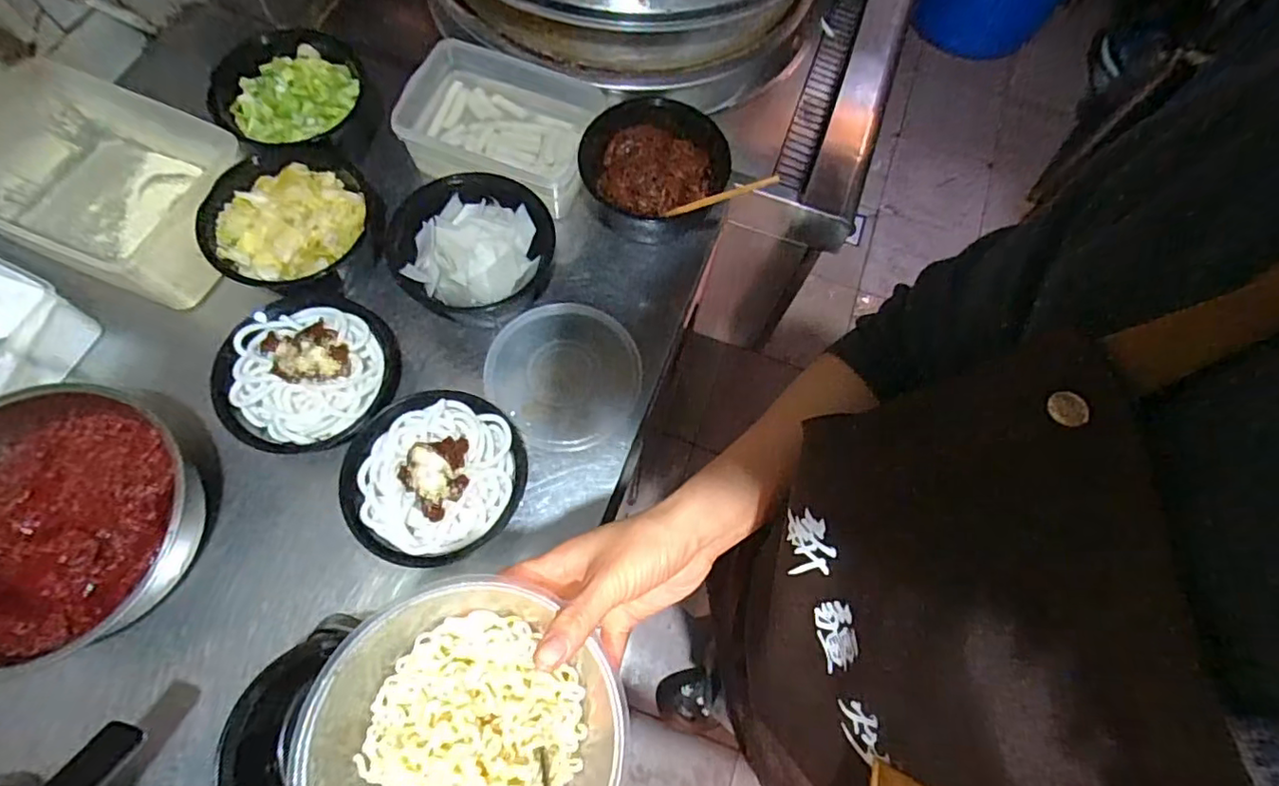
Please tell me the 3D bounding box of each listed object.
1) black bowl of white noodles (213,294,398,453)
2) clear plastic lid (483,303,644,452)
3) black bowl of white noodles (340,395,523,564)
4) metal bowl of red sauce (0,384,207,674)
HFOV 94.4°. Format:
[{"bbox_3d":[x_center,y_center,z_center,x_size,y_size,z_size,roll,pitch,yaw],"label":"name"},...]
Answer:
[{"bbox_3d":[-0.347,-0.019,0.616,0.164,0.060,0.157,1,70,-2],"label":"black bowl of white noodles"},{"bbox_3d":[-0.080,-0.025,0.668,0.168,0.013,0.164,-38,75,-15],"label":"clear plastic lid"},{"bbox_3d":[-0.202,0.084,0.590,0.170,0.064,0.162,1,70,-2],"label":"black bowl of white noodles"},{"bbox_3d":[-0.533,0.117,0.539,0.218,0.073,0.237,1,70,-2],"label":"metal bowl of red sauce"}]

